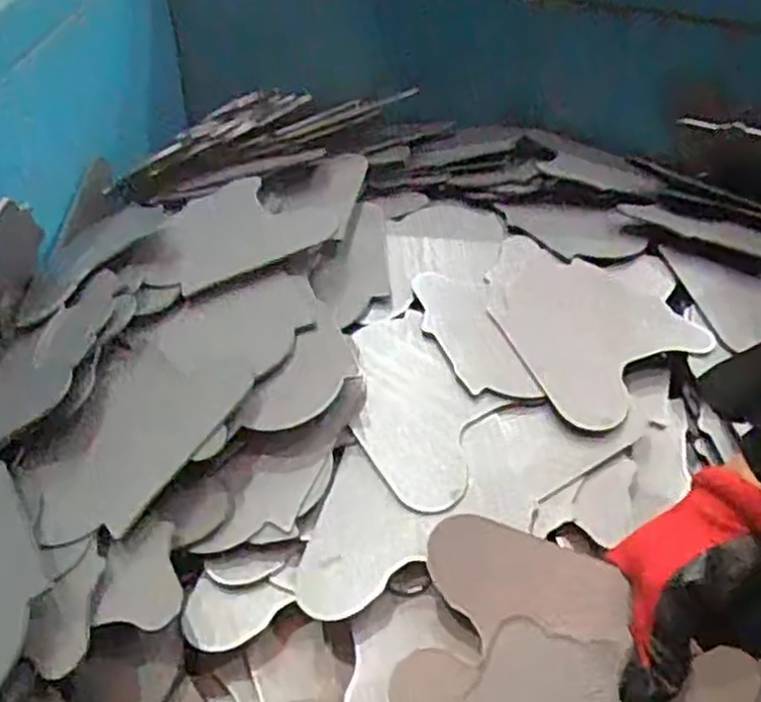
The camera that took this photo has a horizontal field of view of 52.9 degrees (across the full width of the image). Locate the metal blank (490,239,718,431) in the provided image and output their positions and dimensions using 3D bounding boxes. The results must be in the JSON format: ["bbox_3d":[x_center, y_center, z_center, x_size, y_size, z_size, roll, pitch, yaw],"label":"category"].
[{"bbox_3d":[0.150,-0.022,0.537,0.134,0.006,0.187,-5,43,-2],"label":"metal blank"}]

